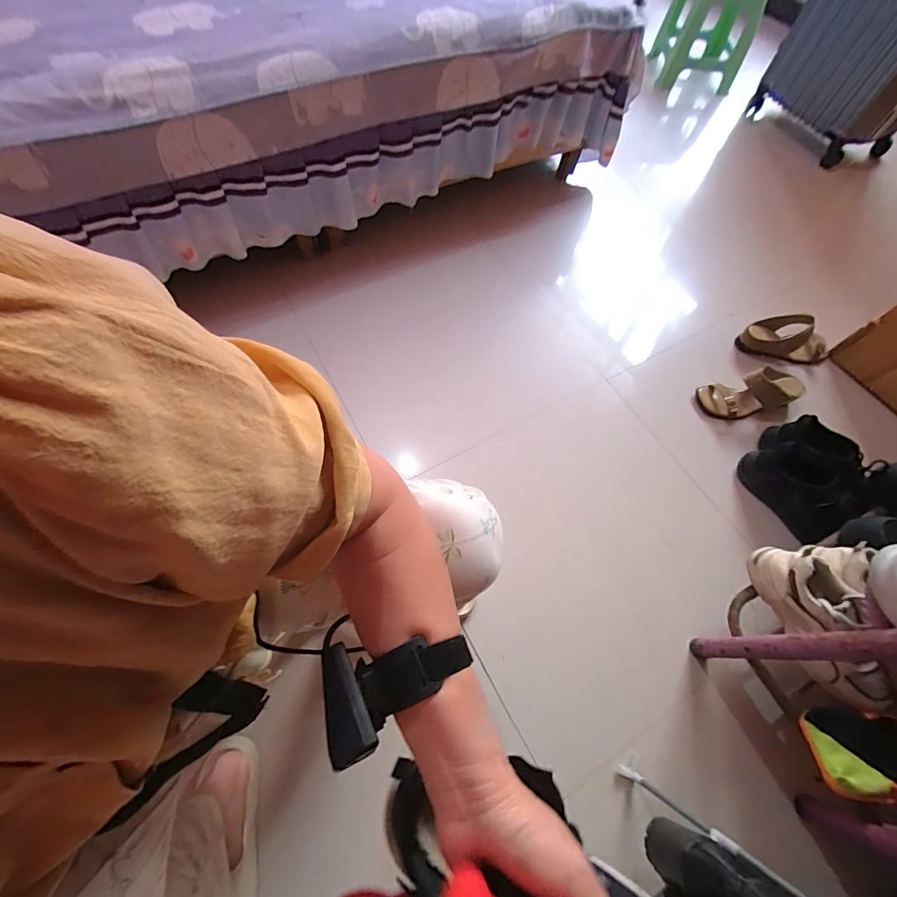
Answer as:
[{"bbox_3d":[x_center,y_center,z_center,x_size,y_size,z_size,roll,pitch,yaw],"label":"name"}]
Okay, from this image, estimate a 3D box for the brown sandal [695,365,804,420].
[{"bbox_3d":[0.720,-0.138,0.925,0.215,0.080,0.095,-11,66,-8],"label":"brown sandal"}]

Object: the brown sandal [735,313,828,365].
[{"bbox_3d":[0.864,-0.278,1.000,0.214,0.083,0.073,9,64,2],"label":"brown sandal"}]

